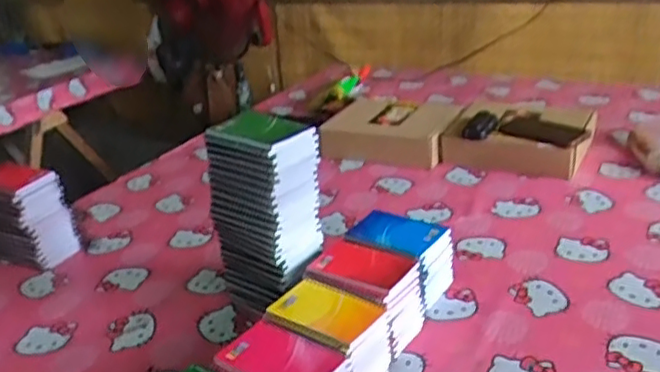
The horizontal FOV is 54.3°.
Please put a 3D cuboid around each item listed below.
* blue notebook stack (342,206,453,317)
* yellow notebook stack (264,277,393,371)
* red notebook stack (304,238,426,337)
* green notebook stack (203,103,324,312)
[{"bbox_3d":[0.103,0.110,0.961,0.140,0.111,0.100,14,32,38],"label":"blue notebook stack"},{"bbox_3d":[-0.004,0.194,0.805,0.147,0.106,0.106,13,31,36],"label":"yellow notebook stack"},{"bbox_3d":[0.043,0.150,0.883,0.148,0.101,0.104,11,30,34],"label":"red notebook stack"},{"bbox_3d":[-0.085,0.052,0.912,0.141,0.286,0.097,16,33,40],"label":"green notebook stack"}]

